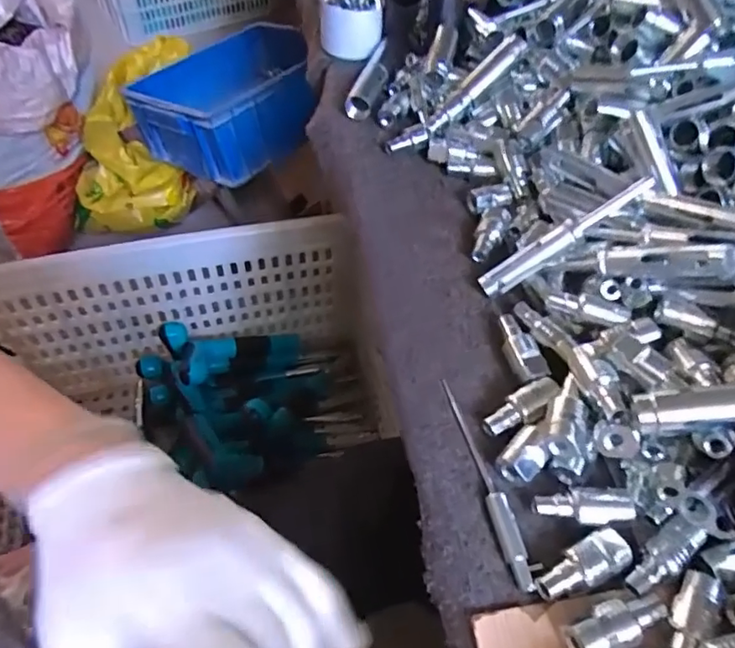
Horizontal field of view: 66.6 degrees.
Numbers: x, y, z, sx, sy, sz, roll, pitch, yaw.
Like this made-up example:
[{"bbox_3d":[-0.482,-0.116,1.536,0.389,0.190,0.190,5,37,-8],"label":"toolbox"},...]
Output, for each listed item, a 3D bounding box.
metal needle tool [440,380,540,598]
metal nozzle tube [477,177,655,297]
[{"bbox_3d":[0.069,0.087,0.327,0.015,0.011,0.128,-11,56,-11],"label":"metal needle tool"},{"bbox_3d":[0.137,-0.060,0.392,0.130,0.011,0.015,-33,57,13],"label":"metal nozzle tube"}]

